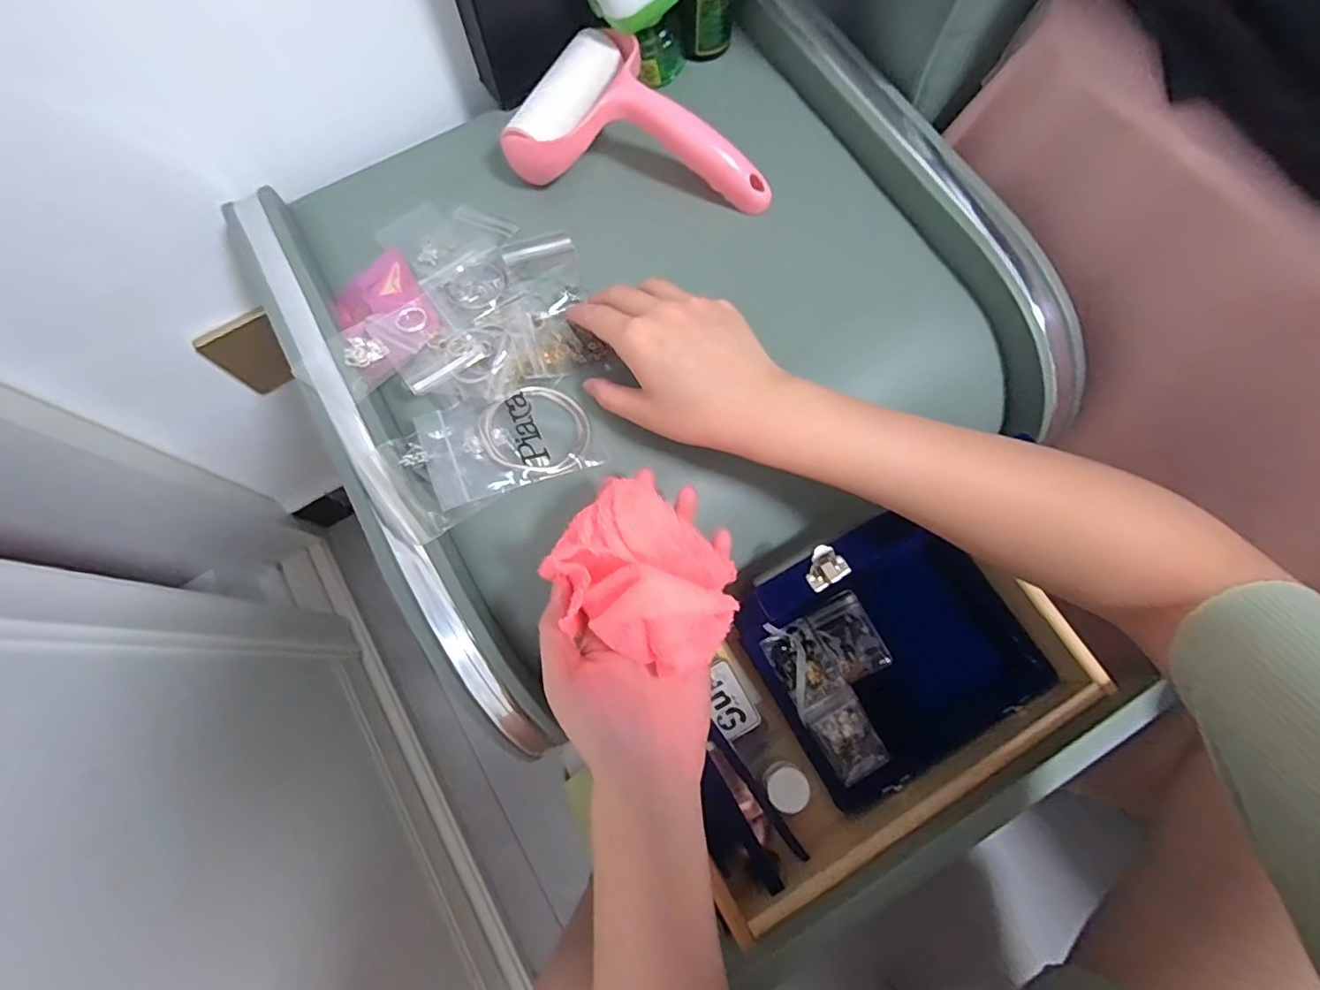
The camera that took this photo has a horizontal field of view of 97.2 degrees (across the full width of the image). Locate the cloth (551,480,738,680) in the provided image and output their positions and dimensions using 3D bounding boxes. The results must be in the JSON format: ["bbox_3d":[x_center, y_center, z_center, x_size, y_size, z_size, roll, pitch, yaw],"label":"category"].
[{"bbox_3d":[-0.007,0.037,0.279,0.090,0.052,0.072,42,80,13],"label":"cloth"}]

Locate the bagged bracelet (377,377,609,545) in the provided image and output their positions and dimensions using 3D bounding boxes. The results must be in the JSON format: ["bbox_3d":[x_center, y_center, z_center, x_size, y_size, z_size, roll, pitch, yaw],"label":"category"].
[{"bbox_3d":[-0.099,-0.032,0.341,0.119,0.019,0.073,-30,75,-6],"label":"bagged bracelet"}]

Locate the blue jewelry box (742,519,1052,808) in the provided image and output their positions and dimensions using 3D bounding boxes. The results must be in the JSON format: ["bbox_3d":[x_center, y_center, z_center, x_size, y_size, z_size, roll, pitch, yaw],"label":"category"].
[{"bbox_3d":[0.189,0.127,0.494,0.200,0.038,0.184,-29,75,-6],"label":"blue jewelry box"}]

